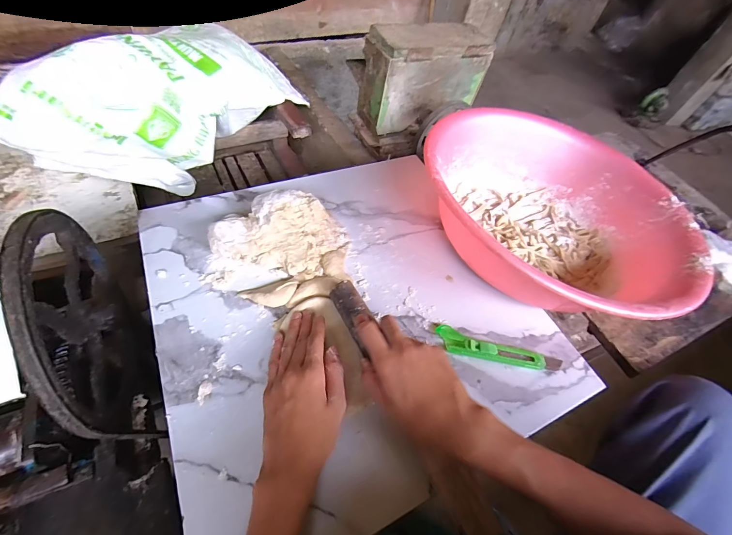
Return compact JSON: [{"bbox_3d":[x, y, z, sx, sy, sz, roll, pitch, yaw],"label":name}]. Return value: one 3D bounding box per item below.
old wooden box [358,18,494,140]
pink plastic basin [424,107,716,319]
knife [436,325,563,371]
[{"bbox_3d":[0.169,-0.544,0.978,0.346,0.230,0.135,-19,58,-24],"label":"old wooden box"},{"bbox_3d":[0.290,-0.092,0.533,0.393,0.153,0.411,6,51,-7],"label":"pink plastic basin"},{"bbox_3d":[0.175,0.109,0.436,0.165,0.012,0.031,15,51,1],"label":"knife"}]

